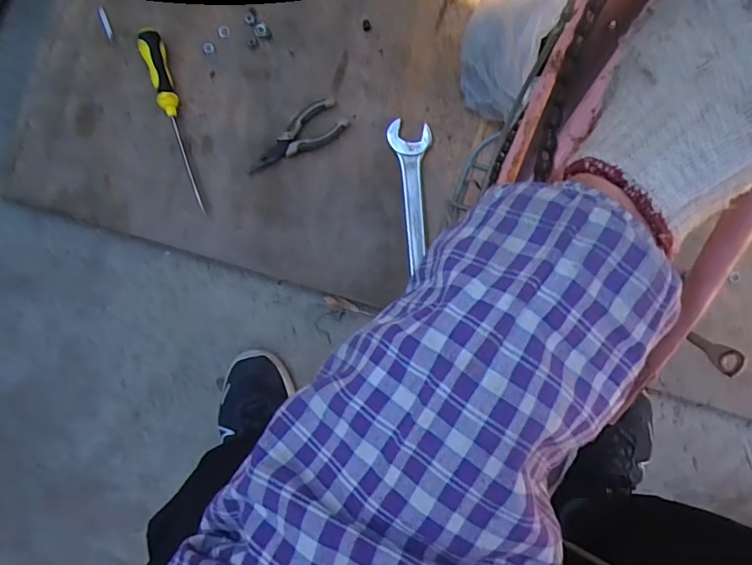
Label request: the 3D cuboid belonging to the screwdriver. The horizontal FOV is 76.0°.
[{"bbox_3d":[-0.279,-0.225,0.665,0.028,0.028,0.253,-17,90,-2],"label":"screwdriver"}]

